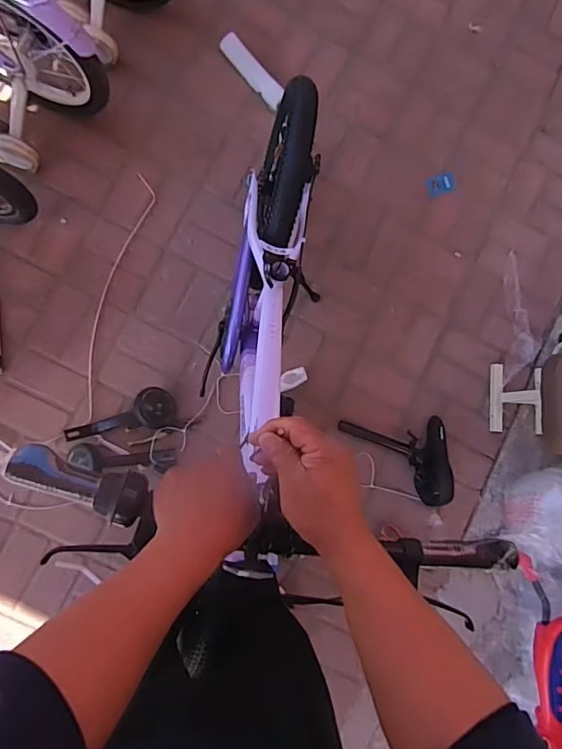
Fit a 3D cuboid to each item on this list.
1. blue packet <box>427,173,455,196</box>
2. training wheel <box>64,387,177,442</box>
[{"bbox_3d":[0.481,-0.571,1.455,0.085,0.011,0.058,-17,89,-9],"label":"blue packet"},{"bbox_3d":[-0.406,0.098,1.224,0.271,0.058,0.104,-7,89,-8],"label":"training wheel"}]

